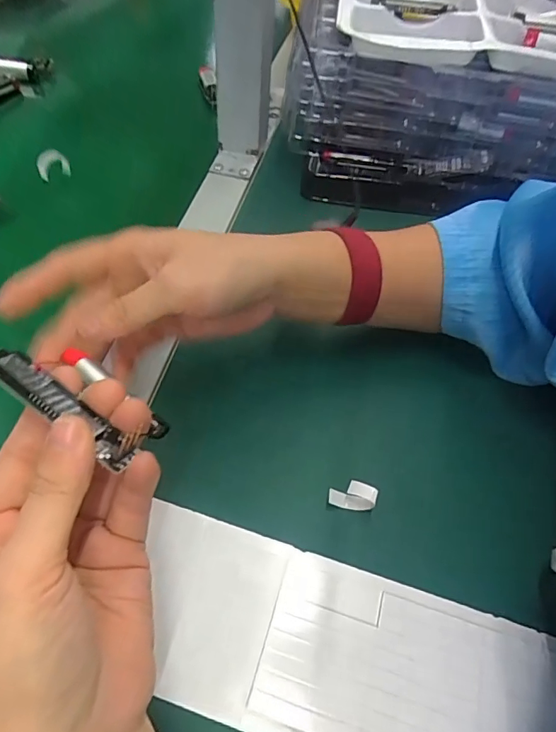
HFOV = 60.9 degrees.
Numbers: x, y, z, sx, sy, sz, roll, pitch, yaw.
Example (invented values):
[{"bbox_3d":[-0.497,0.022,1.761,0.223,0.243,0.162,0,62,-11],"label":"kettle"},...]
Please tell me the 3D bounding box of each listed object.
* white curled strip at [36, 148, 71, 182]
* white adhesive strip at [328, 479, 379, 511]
[{"bbox_3d":[-0.198,-0.177,0.417,0.029,0.025,0.008,8,54,1],"label":"white curled strip"},{"bbox_3d":[0.041,0.072,0.265,0.025,0.016,0.014,11,54,3],"label":"white adhesive strip"}]

